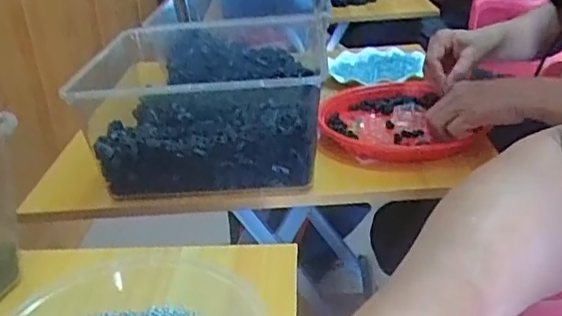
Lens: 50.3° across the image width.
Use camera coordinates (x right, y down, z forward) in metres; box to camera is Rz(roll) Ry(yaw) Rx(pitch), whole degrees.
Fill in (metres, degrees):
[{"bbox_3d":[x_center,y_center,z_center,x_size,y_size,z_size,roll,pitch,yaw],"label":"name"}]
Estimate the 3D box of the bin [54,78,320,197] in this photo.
[{"bbox_3d":[-0.104,-0.061,0.783,0.306,0.132,0.212,-2,26,5],"label":"bin"}]

